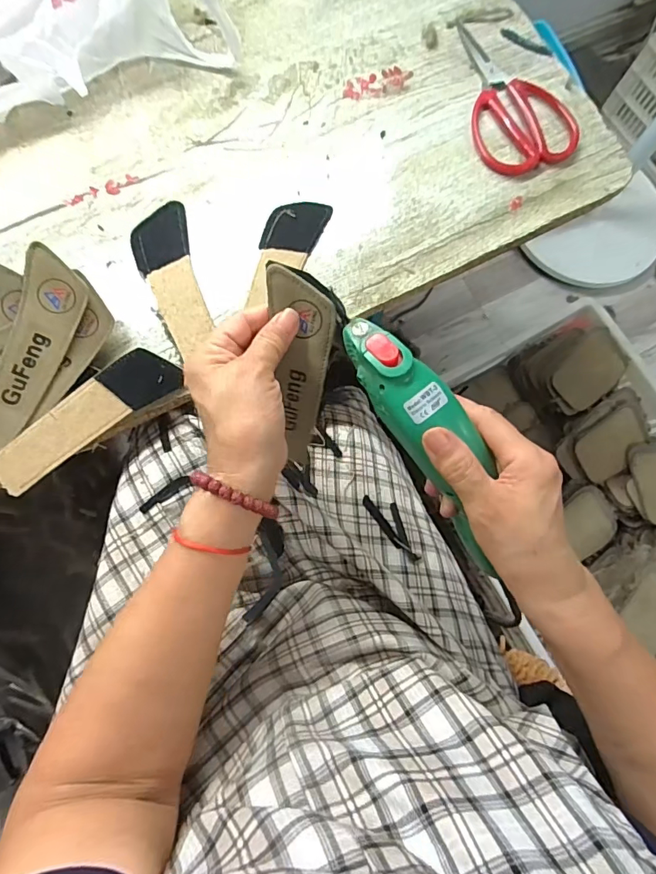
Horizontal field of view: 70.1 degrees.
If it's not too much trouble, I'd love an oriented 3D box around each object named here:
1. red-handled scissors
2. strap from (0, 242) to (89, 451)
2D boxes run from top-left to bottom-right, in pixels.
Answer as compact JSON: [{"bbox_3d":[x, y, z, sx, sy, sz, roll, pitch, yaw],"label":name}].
[{"bbox_3d":[0.178,-0.344,0.466,0.094,0.013,0.179,-15,77,-5],"label":"red-handled scissors"},{"bbox_3d":[-0.227,-0.061,0.355,0.043,0.008,0.156,20,92,-16],"label":"strap"}]

